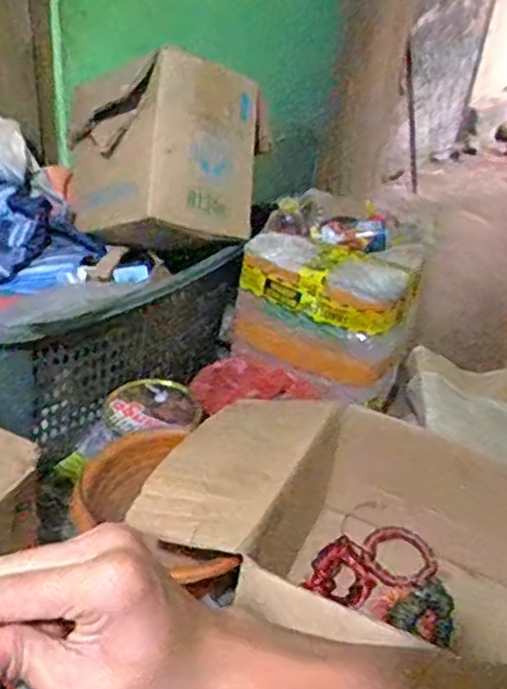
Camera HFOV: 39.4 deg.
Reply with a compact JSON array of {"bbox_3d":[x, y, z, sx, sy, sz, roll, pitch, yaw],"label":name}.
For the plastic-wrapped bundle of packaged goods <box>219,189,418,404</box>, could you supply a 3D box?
[{"bbox_3d":[0.139,-0.088,1.248,0.299,0.223,0.271,18,36,17],"label":"plastic-wrapped bundle of packaged goods"}]

